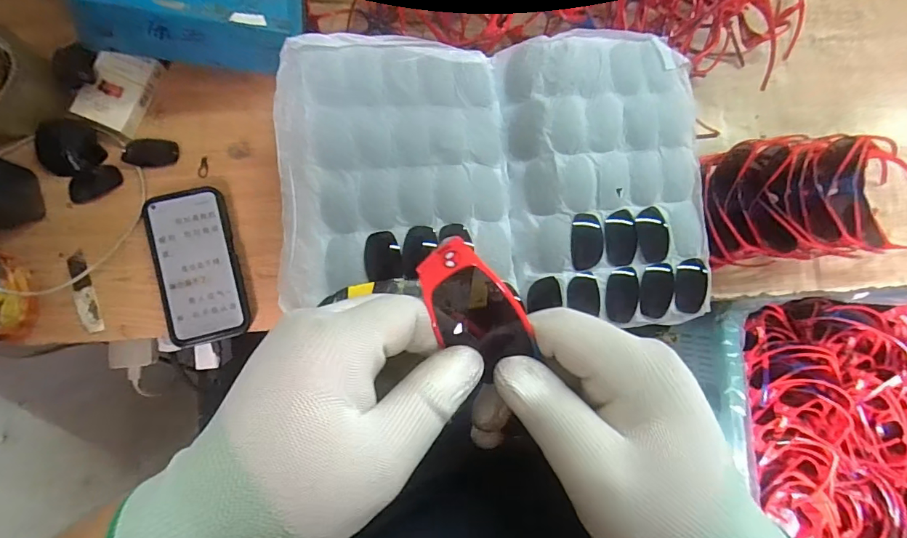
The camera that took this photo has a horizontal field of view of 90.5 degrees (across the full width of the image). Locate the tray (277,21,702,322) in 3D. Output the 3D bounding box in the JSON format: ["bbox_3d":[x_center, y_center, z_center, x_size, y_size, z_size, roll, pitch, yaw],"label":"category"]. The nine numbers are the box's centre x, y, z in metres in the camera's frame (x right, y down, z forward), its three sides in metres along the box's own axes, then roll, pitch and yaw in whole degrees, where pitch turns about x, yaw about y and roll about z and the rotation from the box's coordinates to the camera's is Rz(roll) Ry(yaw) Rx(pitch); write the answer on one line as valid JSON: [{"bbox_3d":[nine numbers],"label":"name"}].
[{"bbox_3d":[0.048,-0.084,0.431,0.405,0.049,0.285,-1,85,-7],"label":"tray"}]

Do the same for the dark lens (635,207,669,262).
[{"bbox_3d":[0.200,-0.035,0.447,0.031,0.005,0.054,-1,85,-7],"label":"dark lens"}]

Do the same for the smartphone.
[{"bbox_3d":[-0.275,-0.003,0.483,0.079,0.016,0.159,-14,87,-8],"label":"smartphone"}]

